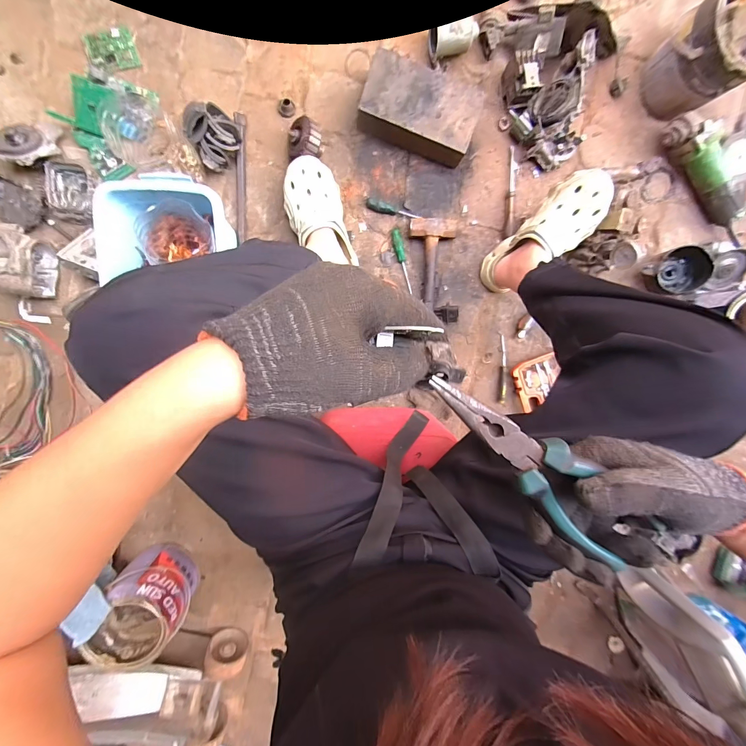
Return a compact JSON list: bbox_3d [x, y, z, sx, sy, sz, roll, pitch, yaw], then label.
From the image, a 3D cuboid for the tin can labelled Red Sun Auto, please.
[{"bbox_3d":[-0.484,0.485,0.708,0.144,0.151,0.162,25,95,-7],"label":"tin can labelled Red Sun Auto"}]

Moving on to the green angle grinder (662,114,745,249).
[{"bbox_3d":[0.711,-0.402,0.703,0.069,0.065,0.298,-35,98,1],"label":"green angle grinder"}]

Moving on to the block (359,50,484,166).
[{"bbox_3d":[0.092,-0.511,0.658,0.219,0.064,0.127,21,96,-6],"label":"block"}]

